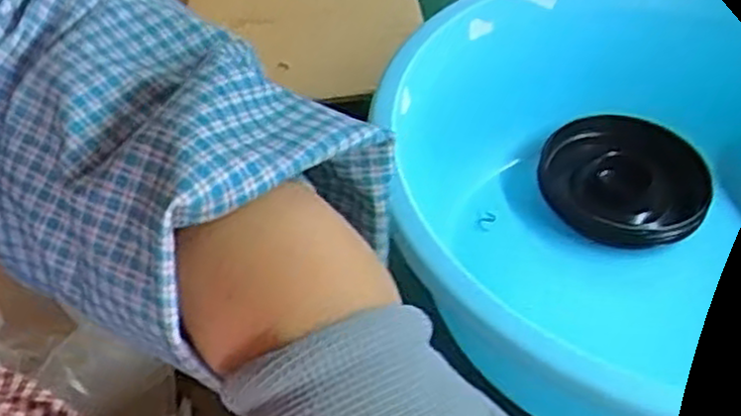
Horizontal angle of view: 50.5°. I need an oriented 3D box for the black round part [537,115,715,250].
[{"bbox_3d":[0.198,-0.020,0.612,0.104,0.026,0.131,-39,53,0],"label":"black round part"}]

